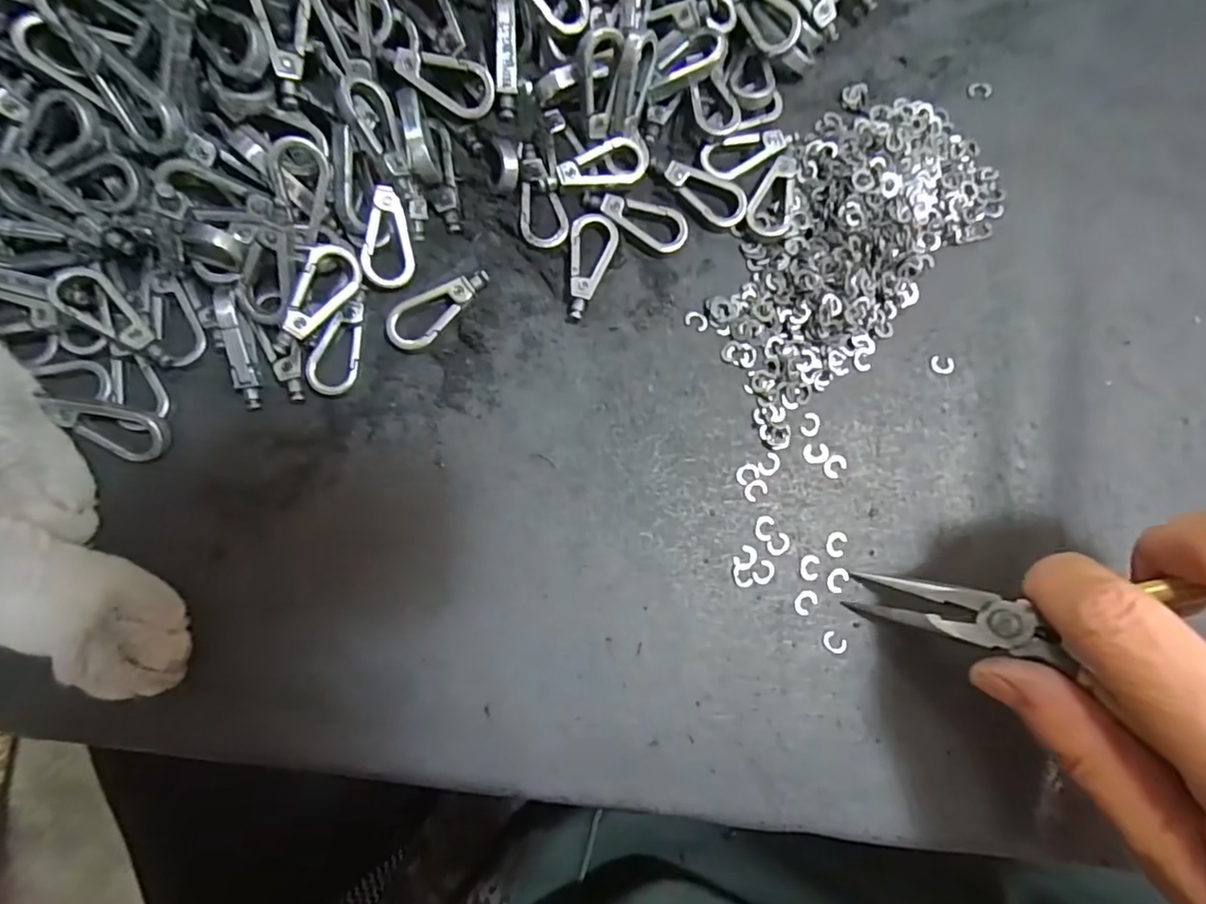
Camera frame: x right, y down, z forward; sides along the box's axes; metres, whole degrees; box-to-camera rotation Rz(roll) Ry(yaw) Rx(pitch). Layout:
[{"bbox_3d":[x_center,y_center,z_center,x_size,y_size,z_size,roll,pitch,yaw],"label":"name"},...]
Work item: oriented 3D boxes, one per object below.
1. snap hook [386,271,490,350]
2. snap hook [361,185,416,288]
[{"bbox_3d":[-0.054,-0.048,0.190,0.016,0.006,0.037,42,82,2],"label":"snap hook"},{"bbox_3d":[-0.069,-0.069,0.189,0.015,0.007,0.031,2,97,-4],"label":"snap hook"}]

